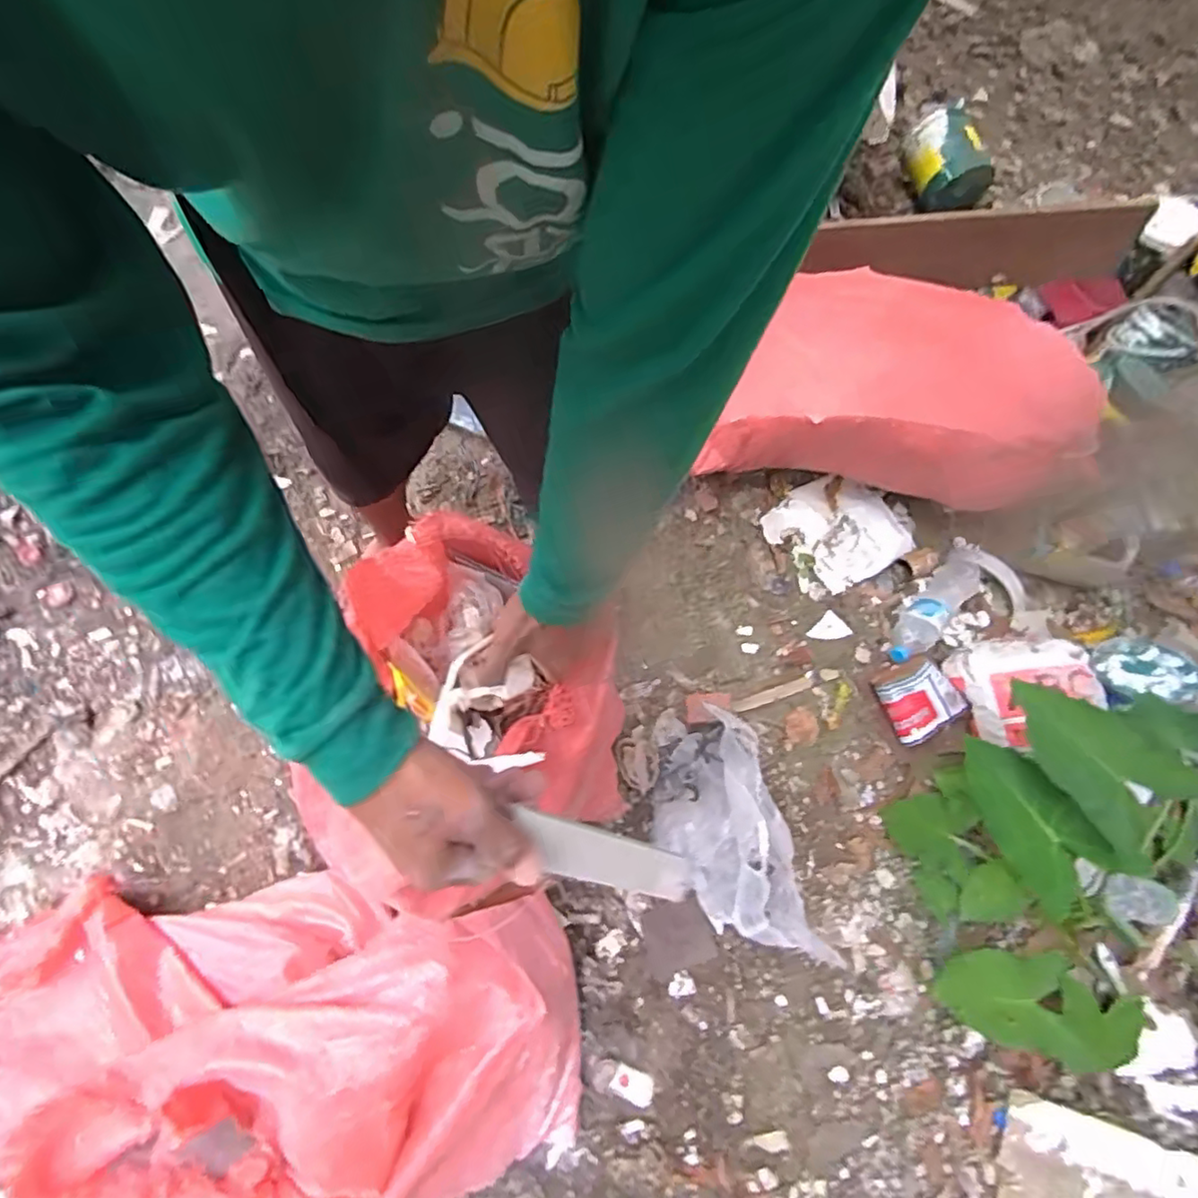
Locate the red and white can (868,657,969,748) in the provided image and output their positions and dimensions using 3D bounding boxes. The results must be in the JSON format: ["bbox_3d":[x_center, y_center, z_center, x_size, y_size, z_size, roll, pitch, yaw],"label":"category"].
[{"bbox_3d":[0.607,0.191,1.191,0.125,0.092,0.146,-25,76,-6],"label":"red and white can"}]

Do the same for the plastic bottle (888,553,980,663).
[{"bbox_3d":[0.685,0.009,1.272,0.079,0.082,0.308,44,61,11],"label":"plastic bottle"}]

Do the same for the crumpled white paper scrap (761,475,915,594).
[{"bbox_3d":[0.516,-0.149,1.345,0.249,0.016,0.258,0,75,1],"label":"crumpled white paper scrap"}]

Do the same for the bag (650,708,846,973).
[{"bbox_3d":[0.218,0.411,1.087,0.237,0.136,0.437,-13,75,-3],"label":"bag"}]

